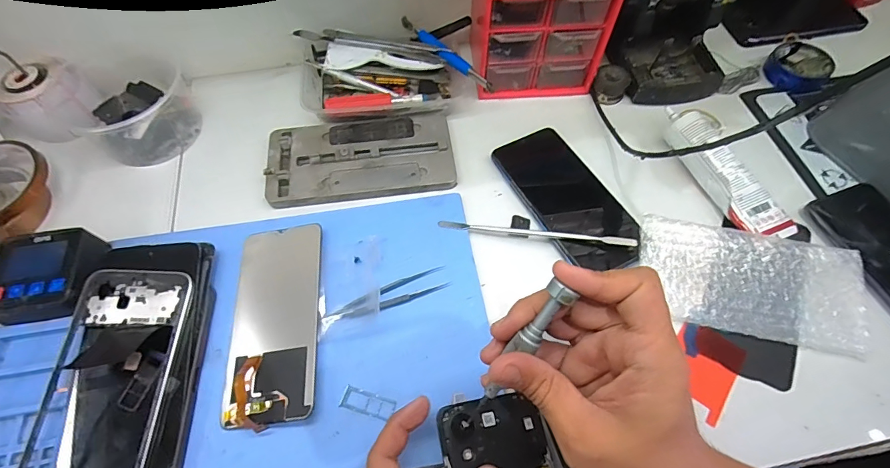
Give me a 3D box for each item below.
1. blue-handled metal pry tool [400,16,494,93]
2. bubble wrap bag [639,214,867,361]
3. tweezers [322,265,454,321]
[{"bbox_3d":[0.001,-0.187,0.442,0.014,0.008,0.135,-39,69,-19],"label":"blue-handled metal pry tool"},{"bbox_3d":[0.248,0.040,0.350,0.171,0.023,0.084,12,62,6],"label":"bubble wrap bag"},{"bbox_3d":[-0.046,0.051,0.346,0.099,0.009,0.021,-22,64,-12],"label":"tweezers"}]

